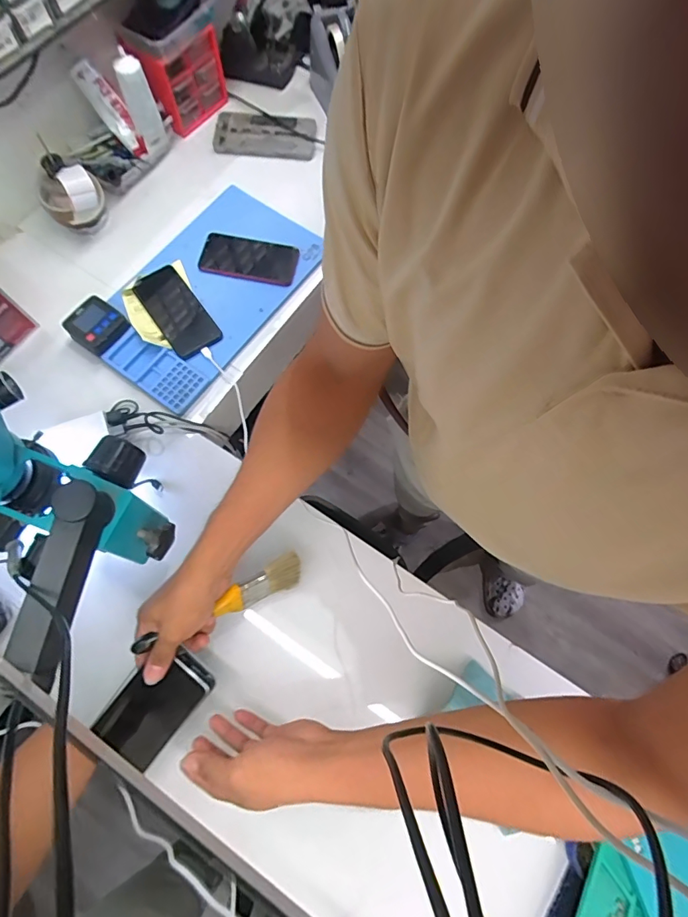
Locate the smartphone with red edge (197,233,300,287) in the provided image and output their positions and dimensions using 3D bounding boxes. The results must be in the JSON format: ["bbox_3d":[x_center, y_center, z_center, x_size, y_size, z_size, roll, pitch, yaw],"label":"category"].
[{"bbox_3d":[-0.155,-0.326,0.729,0.154,0.010,0.077,11,73,2],"label":"smartphone with red edge"}]

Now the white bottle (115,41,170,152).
[{"bbox_3d":[-0.317,-0.556,0.710,0.042,0.162,0.039,-20,74,-7],"label":"white bottle"}]

